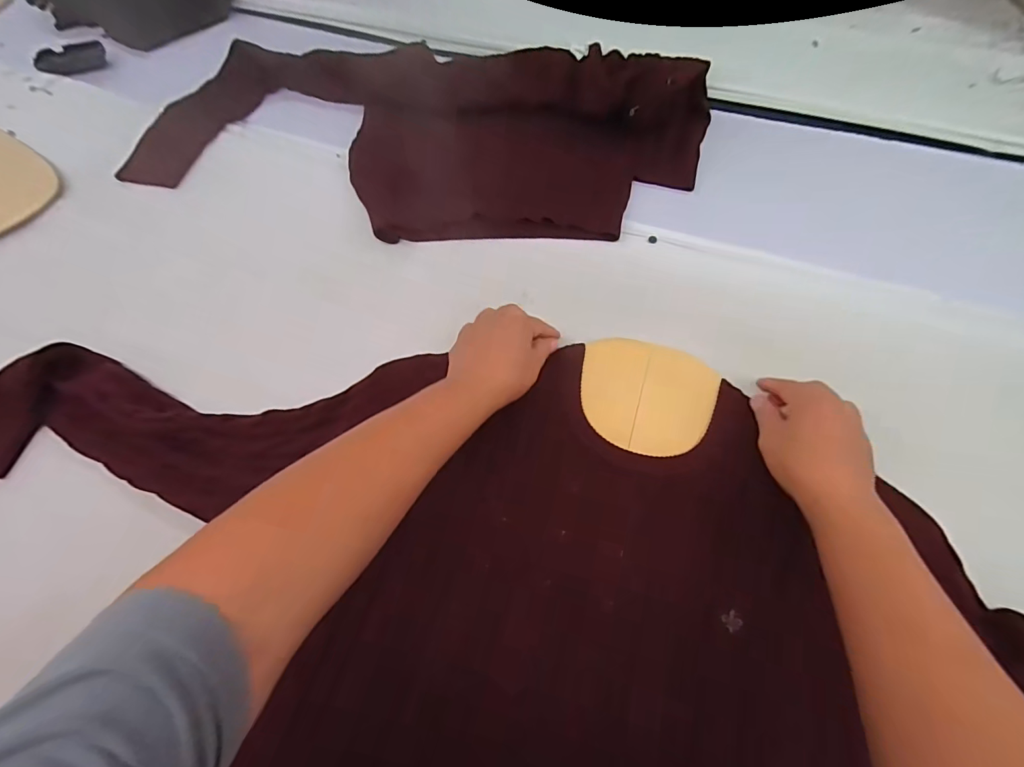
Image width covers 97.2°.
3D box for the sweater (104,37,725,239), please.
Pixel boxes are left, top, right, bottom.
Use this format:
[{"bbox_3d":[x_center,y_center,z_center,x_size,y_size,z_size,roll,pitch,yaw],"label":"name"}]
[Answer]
[{"bbox_3d":[-0.137,-0.376,0.657,0.803,0.043,0.389,13,66,9],"label":"sweater"}]

